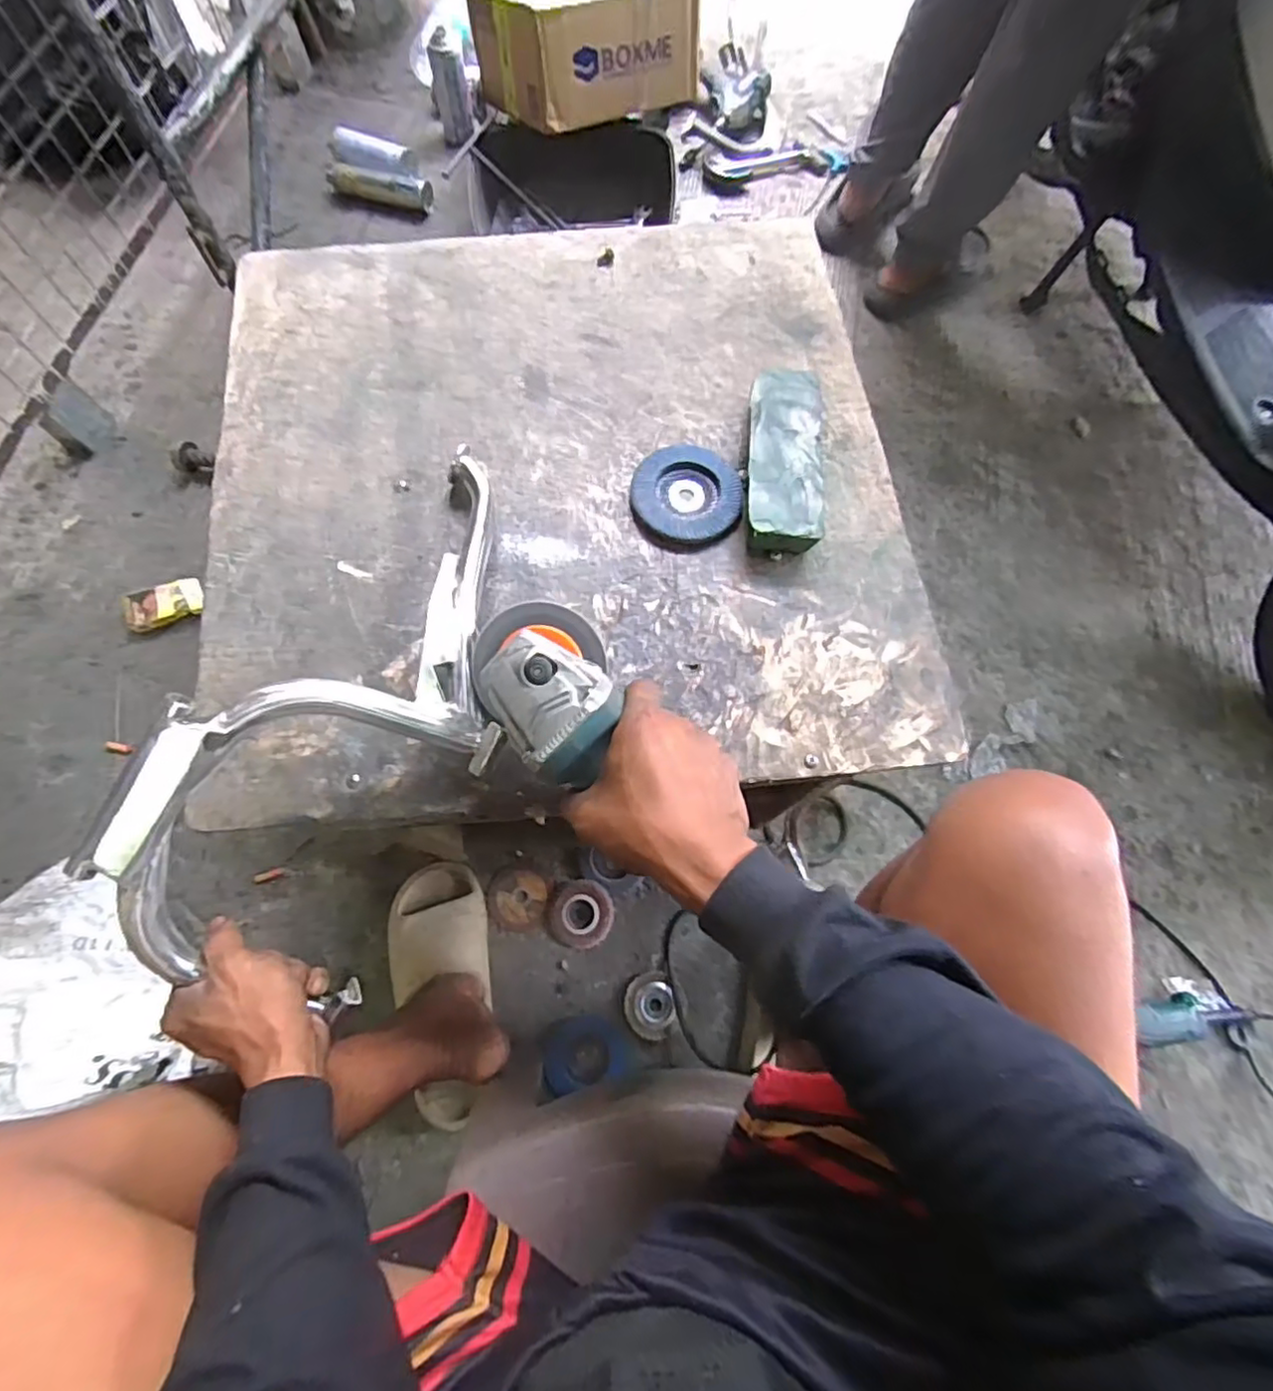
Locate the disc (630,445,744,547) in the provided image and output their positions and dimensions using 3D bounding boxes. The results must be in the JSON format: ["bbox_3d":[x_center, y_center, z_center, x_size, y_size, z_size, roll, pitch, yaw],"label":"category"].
[{"bbox_3d":[0.043,-0.174,0.566,0.093,0.015,0.095,1,71,-2],"label":"disc"}]

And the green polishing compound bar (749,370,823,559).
[{"bbox_3d":[0.127,-0.204,0.566,0.063,0.040,0.179,5,71,-1],"label":"green polishing compound bar"}]

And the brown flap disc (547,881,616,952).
[{"bbox_3d":[-0.073,0.287,0.853,0.084,0.018,0.083,1,71,-2],"label":"brown flap disc"}]

